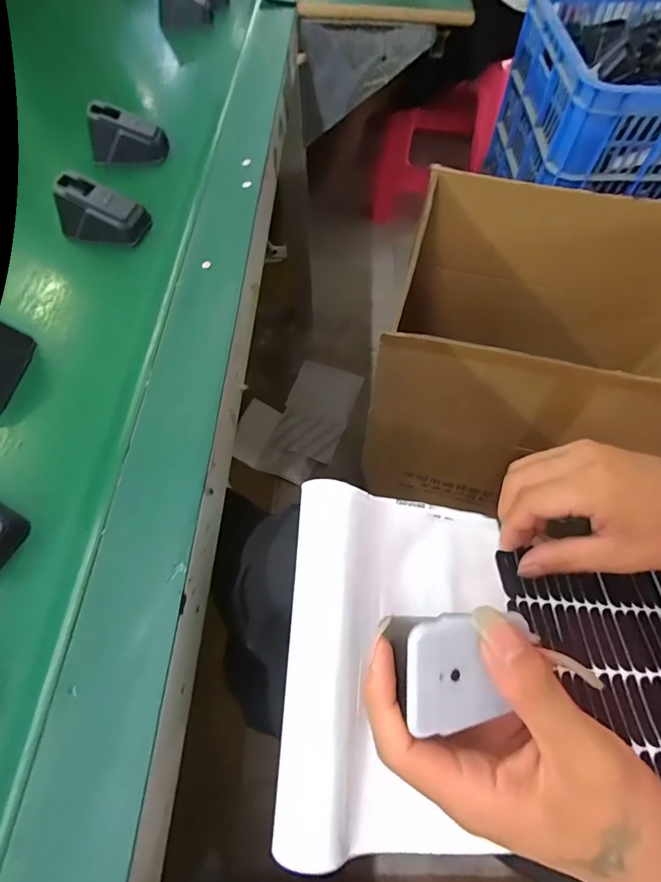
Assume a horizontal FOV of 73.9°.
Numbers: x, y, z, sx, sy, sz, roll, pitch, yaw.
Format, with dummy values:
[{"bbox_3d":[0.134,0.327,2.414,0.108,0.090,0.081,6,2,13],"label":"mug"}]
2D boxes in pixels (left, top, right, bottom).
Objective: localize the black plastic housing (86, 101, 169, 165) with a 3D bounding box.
[{"bbox_3d":[-0.197,-0.295,0.424,0.066,0.042,0.036,-11,62,-5],"label":"black plastic housing"}]

